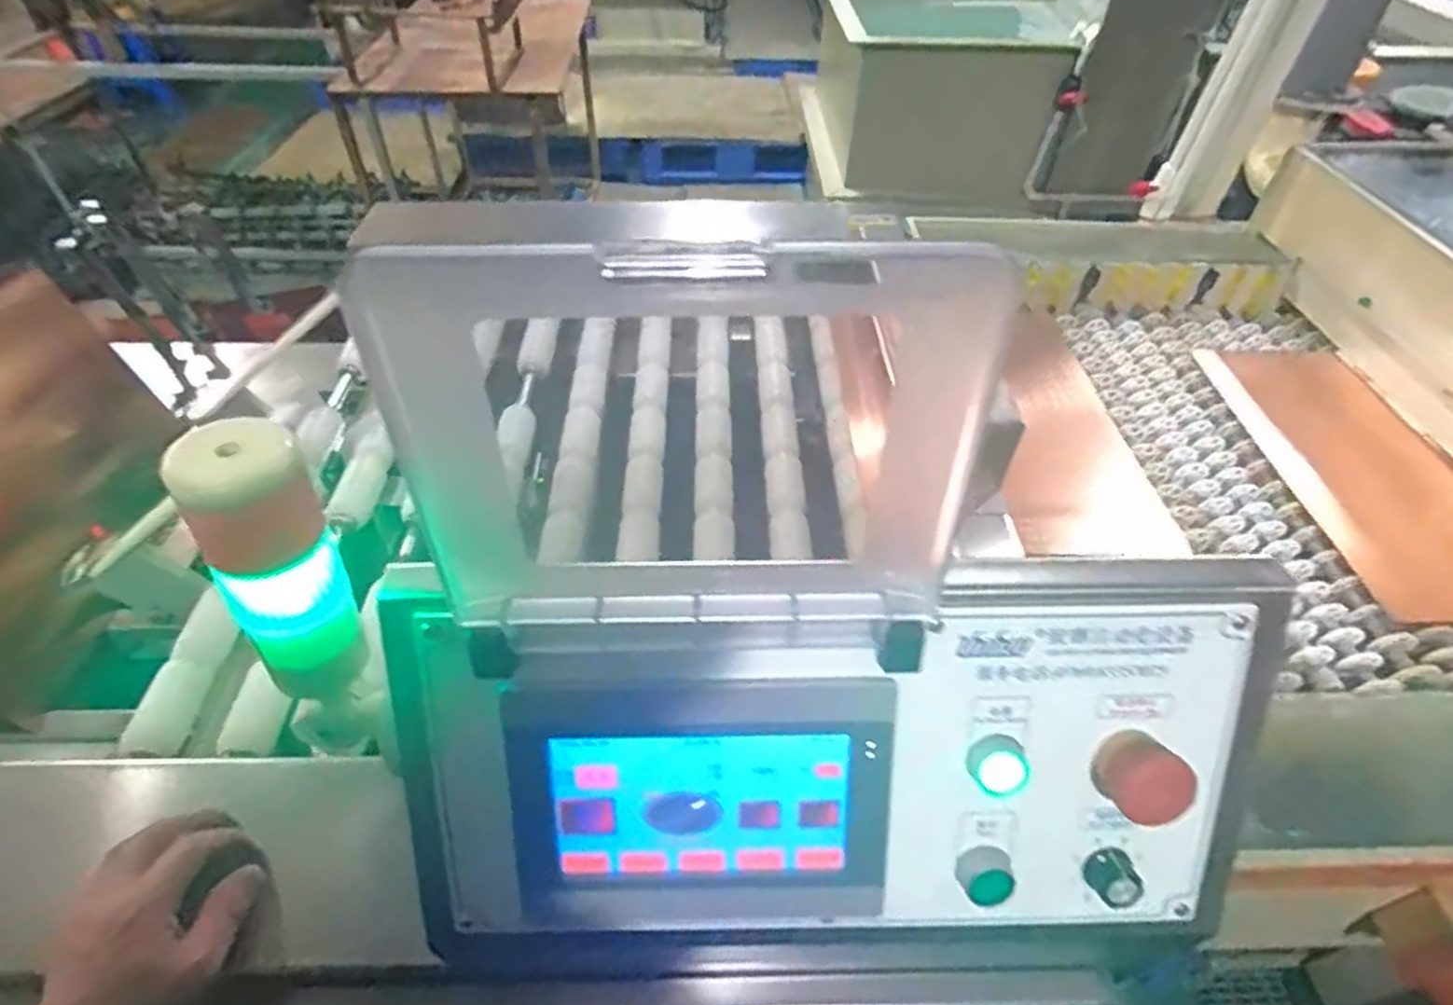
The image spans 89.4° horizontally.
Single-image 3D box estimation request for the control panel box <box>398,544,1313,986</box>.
[{"bbox_3d":[0.056,0.166,0.421,0.457,0.268,0.136,1,47,0],"label":"control panel box"}]

